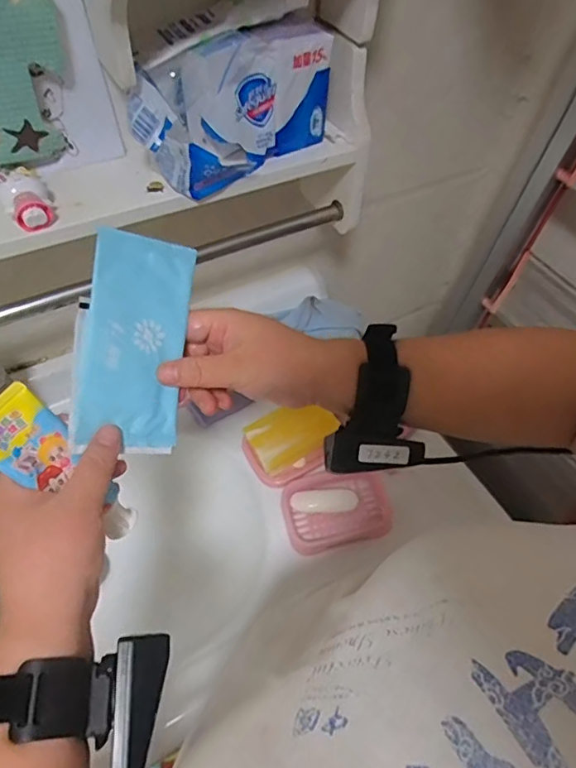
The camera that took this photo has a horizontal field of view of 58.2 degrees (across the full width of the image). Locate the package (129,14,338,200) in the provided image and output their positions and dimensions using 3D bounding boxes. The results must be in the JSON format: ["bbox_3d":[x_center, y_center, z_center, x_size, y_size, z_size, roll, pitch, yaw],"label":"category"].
[{"bbox_3d":[-0.050,-0.249,0.467,0.186,0.102,0.079,-35,61,-24],"label":"package"}]

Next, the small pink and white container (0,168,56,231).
[{"bbox_3d":[-0.218,-0.154,0.431,0.036,0.028,0.051,-25,57,-19],"label":"small pink and white container"}]

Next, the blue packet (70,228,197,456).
[{"bbox_3d":[-0.101,-0.026,0.338,0.070,0.005,0.139,6,90,-34],"label":"blue packet"}]

